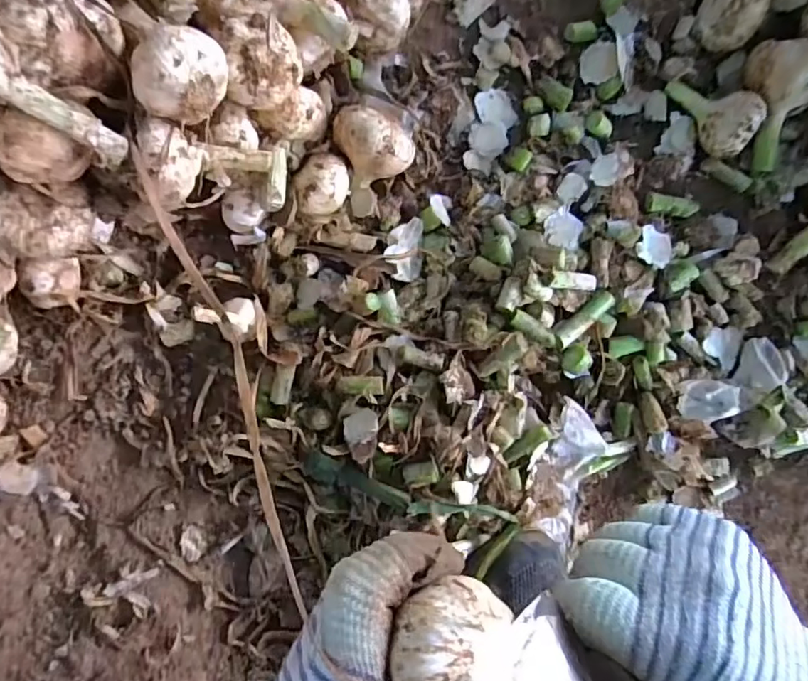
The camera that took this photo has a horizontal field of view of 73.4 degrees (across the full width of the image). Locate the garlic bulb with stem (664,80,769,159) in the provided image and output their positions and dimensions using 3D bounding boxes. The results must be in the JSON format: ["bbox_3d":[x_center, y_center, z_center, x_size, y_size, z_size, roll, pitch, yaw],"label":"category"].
[{"bbox_3d":[0.256,-0.189,0.439,0.044,0.041,0.077,-35,92,-4],"label":"garlic bulb with stem"}]

